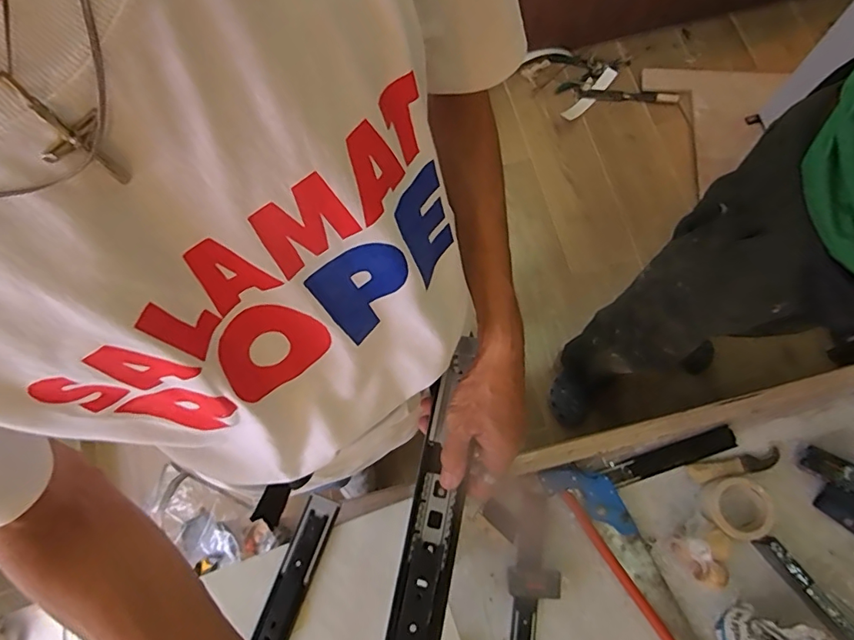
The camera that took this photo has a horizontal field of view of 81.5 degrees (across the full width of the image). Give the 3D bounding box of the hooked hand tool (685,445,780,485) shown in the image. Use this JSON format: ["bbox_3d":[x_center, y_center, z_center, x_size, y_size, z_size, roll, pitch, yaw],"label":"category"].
[{"bbox_3d":[0.595,0.281,0.950,0.182,0.013,0.036,-10,78,-3],"label":"hooked hand tool"}]

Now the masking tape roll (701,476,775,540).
[{"bbox_3d":[0.579,0.347,0.920,0.113,0.041,0.104,-1,74,3],"label":"masking tape roll"}]

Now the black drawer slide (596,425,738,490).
[{"bbox_3d":[0.470,0.268,0.960,0.268,0.011,0.046,-19,74,-2],"label":"black drawer slide"}]

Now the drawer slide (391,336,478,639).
[{"bbox_3d":[-0.007,0.232,0.393,0.034,0.018,0.444,10,72,1],"label":"drawer slide"}]

